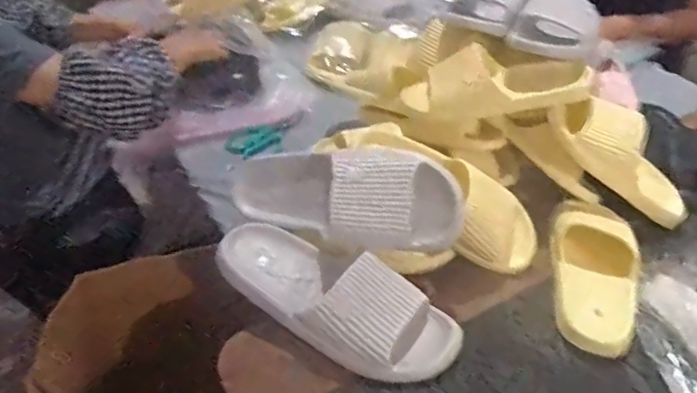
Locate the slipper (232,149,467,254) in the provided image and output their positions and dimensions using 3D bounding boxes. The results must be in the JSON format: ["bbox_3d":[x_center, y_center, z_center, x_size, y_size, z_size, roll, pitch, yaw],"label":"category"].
[{"bbox_3d":[-0.001,-0.006,0.670,0.265,0.117,0.094,12,3,-6],"label":"slipper"}]

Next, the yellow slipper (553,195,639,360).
[{"bbox_3d":[0.300,0.083,0.693,0.107,0.050,0.226,16,43,16],"label":"yellow slipper"}]

